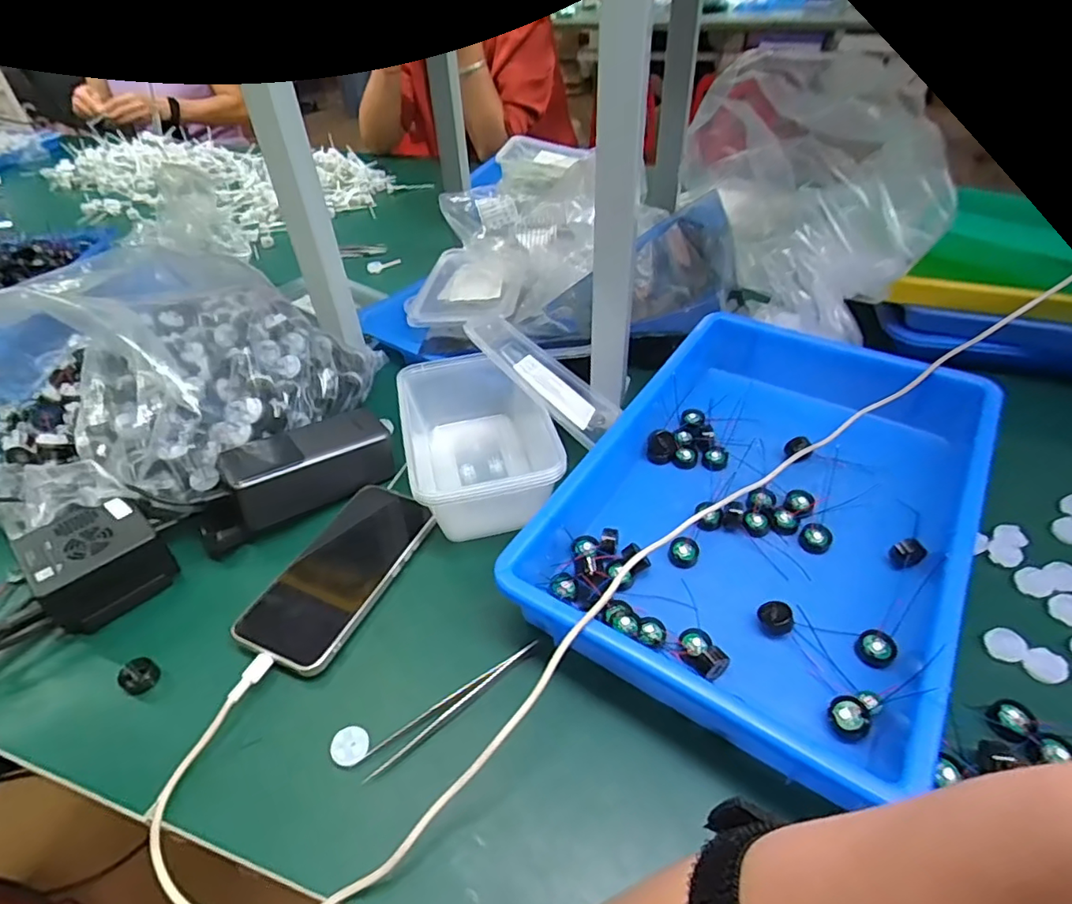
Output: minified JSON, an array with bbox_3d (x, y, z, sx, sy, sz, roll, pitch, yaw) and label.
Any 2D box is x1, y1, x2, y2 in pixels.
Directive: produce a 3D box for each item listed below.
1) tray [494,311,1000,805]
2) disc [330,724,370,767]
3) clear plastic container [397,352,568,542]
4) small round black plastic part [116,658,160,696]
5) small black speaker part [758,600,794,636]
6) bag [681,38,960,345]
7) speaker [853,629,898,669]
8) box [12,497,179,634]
[{"bbox_3d":[0.173,0.030,0.429,0.243,0.068,0.372,23,48,26],"label":"tray"},{"bbox_3d":[-0.109,0.172,0.336,0.021,0.004,0.020,6,57,-9],"label":"disc"},{"bbox_3d":[-0.050,-0.009,0.486,0.111,0.072,0.163,-12,43,-10],"label":"clear plastic container"},{"bbox_3d":[-0.262,0.148,0.379,0.018,0.013,0.022,22,48,25],"label":"small round black plastic part"},{"bbox_3d":[0.157,0.110,0.376,0.019,0.015,0.020,-2,42,1],"label":"small black speaker part"},{"bbox_3d":[0.248,-0.252,0.551,0.112,0.198,0.266,-11,43,-8],"label":"bag"},{"bbox_3d":[0.214,0.123,0.360,0.022,0.010,0.022,-2,42,1],"label":"speaker"},{"bbox_3d":[-0.321,0.081,0.423,0.080,0.053,0.081,31,52,32],"label":"box"}]

